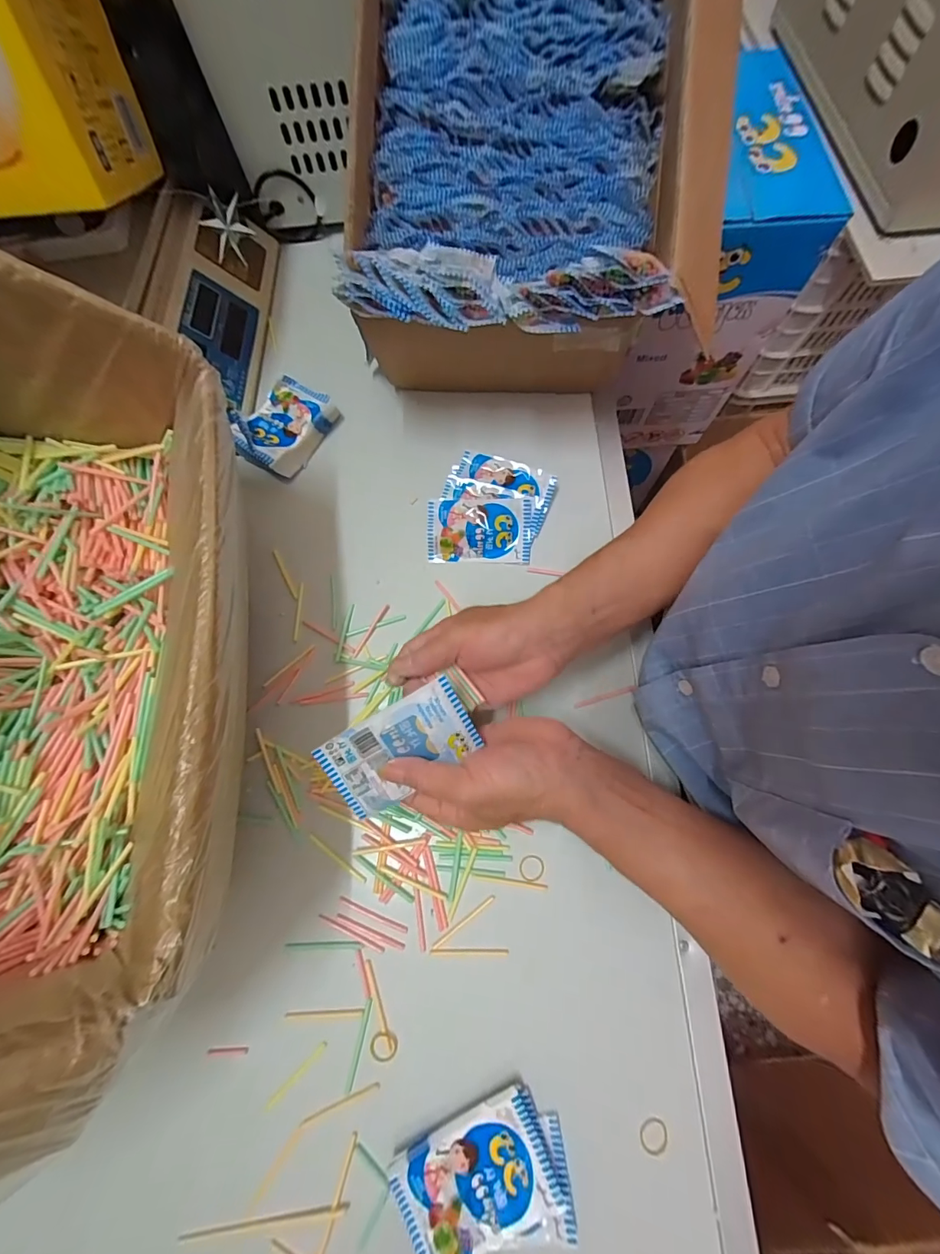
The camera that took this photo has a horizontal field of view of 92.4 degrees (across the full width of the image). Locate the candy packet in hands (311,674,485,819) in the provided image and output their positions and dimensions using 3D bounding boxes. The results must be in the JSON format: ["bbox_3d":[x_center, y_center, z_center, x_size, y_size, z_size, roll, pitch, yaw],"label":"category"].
[{"bbox_3d":[-0.048,0.085,0.317,0.100,0.007,0.062,-29,103,-5],"label":"candy packet in hands"}]

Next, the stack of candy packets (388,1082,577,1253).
[{"bbox_3d":[0.008,0.380,0.311,0.114,0.020,0.080,-15,73,-3],"label":"stack of candy packets"}]

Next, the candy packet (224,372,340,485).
[{"bbox_3d":[-0.206,-0.222,0.501,0.078,0.034,0.114,27,76,10],"label":"candy packet"}]

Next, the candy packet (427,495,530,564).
[{"bbox_3d":[0.010,-0.098,0.455,0.104,0.006,0.065,2,94,0],"label":"candy packet"}]

